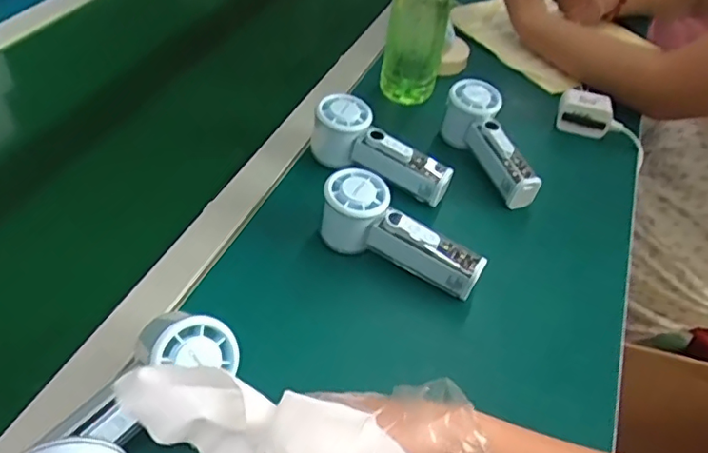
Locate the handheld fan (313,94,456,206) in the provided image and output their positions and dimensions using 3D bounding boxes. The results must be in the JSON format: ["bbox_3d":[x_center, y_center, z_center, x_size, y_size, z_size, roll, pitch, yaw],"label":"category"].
[{"bbox_3d":[0.031,-0.082,0.590,0.151,0.056,0.052,22,47,16],"label":"handheld fan"}]

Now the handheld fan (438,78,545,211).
[{"bbox_3d":[0.147,-0.092,0.618,0.053,0.057,0.151,-12,47,-16],"label":"handheld fan"}]

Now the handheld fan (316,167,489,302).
[{"bbox_3d":[0.040,0.010,0.518,0.154,0.061,0.052,31,49,7],"label":"handheld fan"}]

